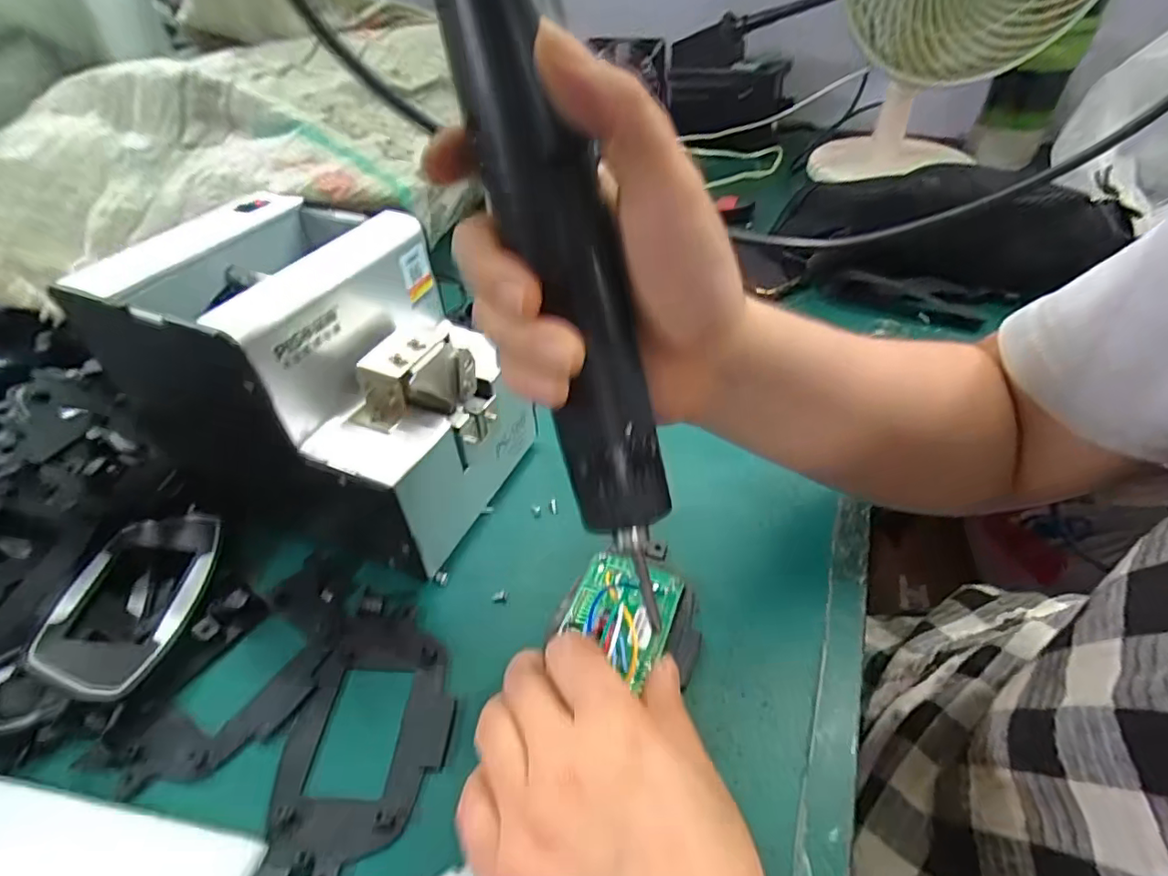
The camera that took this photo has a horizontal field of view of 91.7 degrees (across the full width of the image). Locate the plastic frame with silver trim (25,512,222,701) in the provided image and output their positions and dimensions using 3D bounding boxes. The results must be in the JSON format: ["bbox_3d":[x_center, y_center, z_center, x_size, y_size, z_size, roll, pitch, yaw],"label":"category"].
[{"bbox_3d":[-0.228,0.081,0.288,0.060,0.010,0.100,6,43,-9],"label":"plastic frame with silver trim"}]

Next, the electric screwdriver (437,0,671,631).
[{"bbox_3d":[-0.005,-0.049,0.177,0.030,0.204,0.028,-18,11,-9],"label":"electric screwdriver"}]

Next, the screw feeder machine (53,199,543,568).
[{"bbox_3d":[-0.141,-0.038,0.319,0.187,0.130,0.141,12,52,16],"label":"screw feeder machine"}]

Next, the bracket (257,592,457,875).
[{"bbox_3d":[-0.094,0.125,0.247,0.069,0.012,0.114,-3,49,3],"label":"bracket"}]

